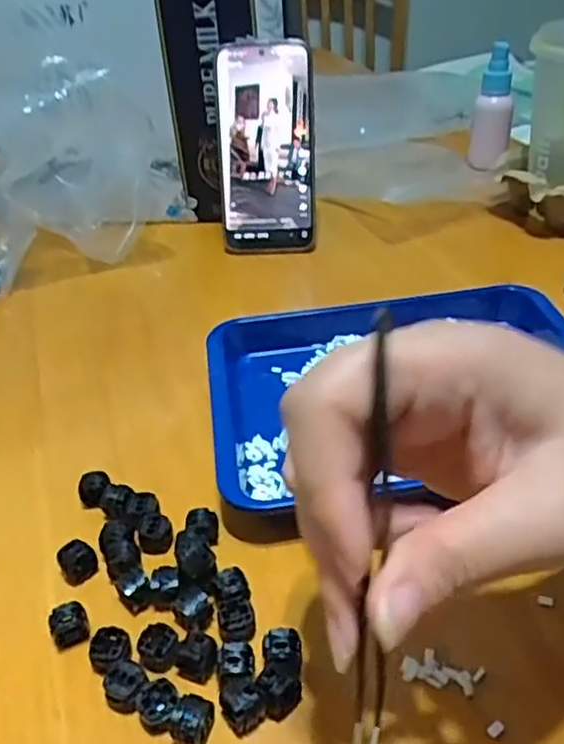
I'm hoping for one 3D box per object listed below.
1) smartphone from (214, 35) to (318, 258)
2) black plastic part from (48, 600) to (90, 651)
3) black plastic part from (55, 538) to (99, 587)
[{"bbox_3d":[-0.014,-0.173,0.538,0.074,0.156,0.012,1,21,9],"label":"smartphone"},{"bbox_3d":[-0.089,0.106,0.287,0.015,0.014,0.013,-19,39,-18],"label":"black plastic part"},{"bbox_3d":[-0.094,0.087,0.314,0.016,0.015,0.014,-23,41,-23],"label":"black plastic part"}]

